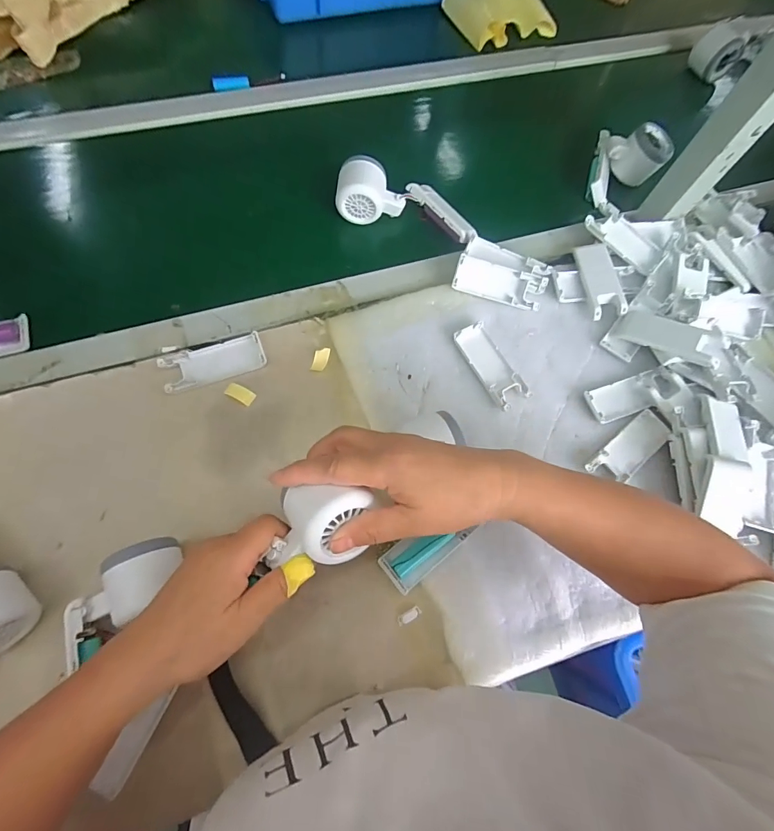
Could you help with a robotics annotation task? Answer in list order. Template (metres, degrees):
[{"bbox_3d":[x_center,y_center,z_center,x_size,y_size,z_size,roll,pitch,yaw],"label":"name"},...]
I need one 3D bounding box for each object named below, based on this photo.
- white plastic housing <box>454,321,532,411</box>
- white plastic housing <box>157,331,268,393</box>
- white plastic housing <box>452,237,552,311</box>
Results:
[{"bbox_3d":[0.116,-0.056,0.464,0.043,0.011,0.102,-29,75,-13],"label":"white plastic housing"},{"bbox_3d":[-0.184,-0.057,0.441,0.104,0.011,0.042,-17,72,-10],"label":"white plastic housing"},{"bbox_3d":[0.138,-0.170,0.488,0.104,0.024,0.073,19,70,3],"label":"white plastic housing"}]

